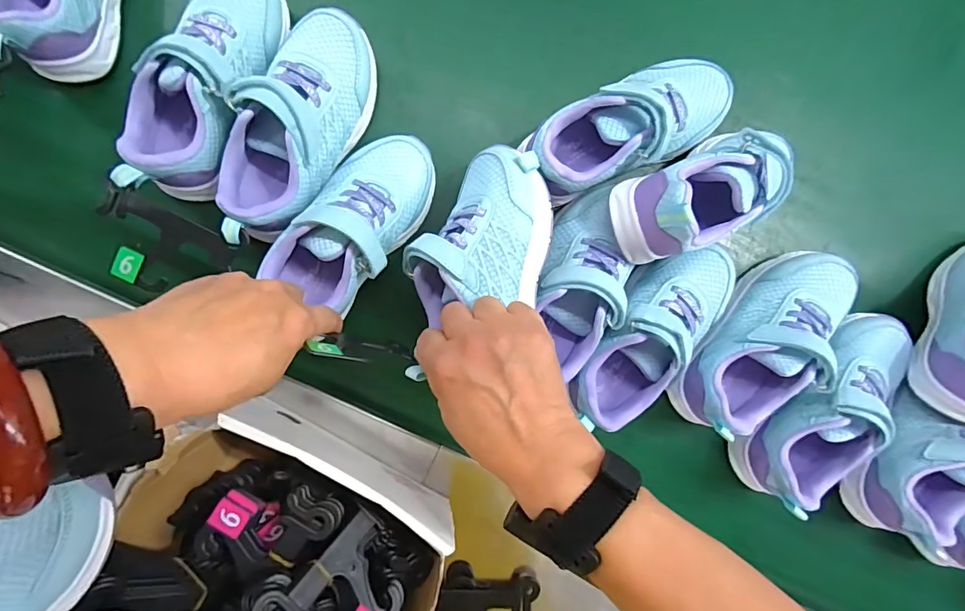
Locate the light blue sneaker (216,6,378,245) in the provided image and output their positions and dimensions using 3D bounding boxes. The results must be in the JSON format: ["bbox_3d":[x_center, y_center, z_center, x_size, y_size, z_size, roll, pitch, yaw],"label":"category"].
[{"bbox_3d":[-0.138,-0.134,0.360,0.072,0.079,0.178,31,90,-5],"label":"light blue sneaker"}]

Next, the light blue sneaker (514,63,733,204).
[{"bbox_3d":[0.115,-0.137,0.372,0.172,0.078,0.075,-33,94,-2],"label":"light blue sneaker"}]

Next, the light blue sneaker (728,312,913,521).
[{"bbox_3d":[0.289,0.084,0.395,0.074,0.076,0.182,45,88,-5],"label":"light blue sneaker"}]

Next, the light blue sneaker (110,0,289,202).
[{"bbox_3d":[-0.198,-0.164,0.351,0.071,0.068,0.183,22,90,-5],"label":"light blue sneaker"}]

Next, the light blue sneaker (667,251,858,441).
[{"bbox_3d":[0.235,0.030,0.385,0.079,0.071,0.173,35,89,-5],"label":"light blue sneaker"}]

